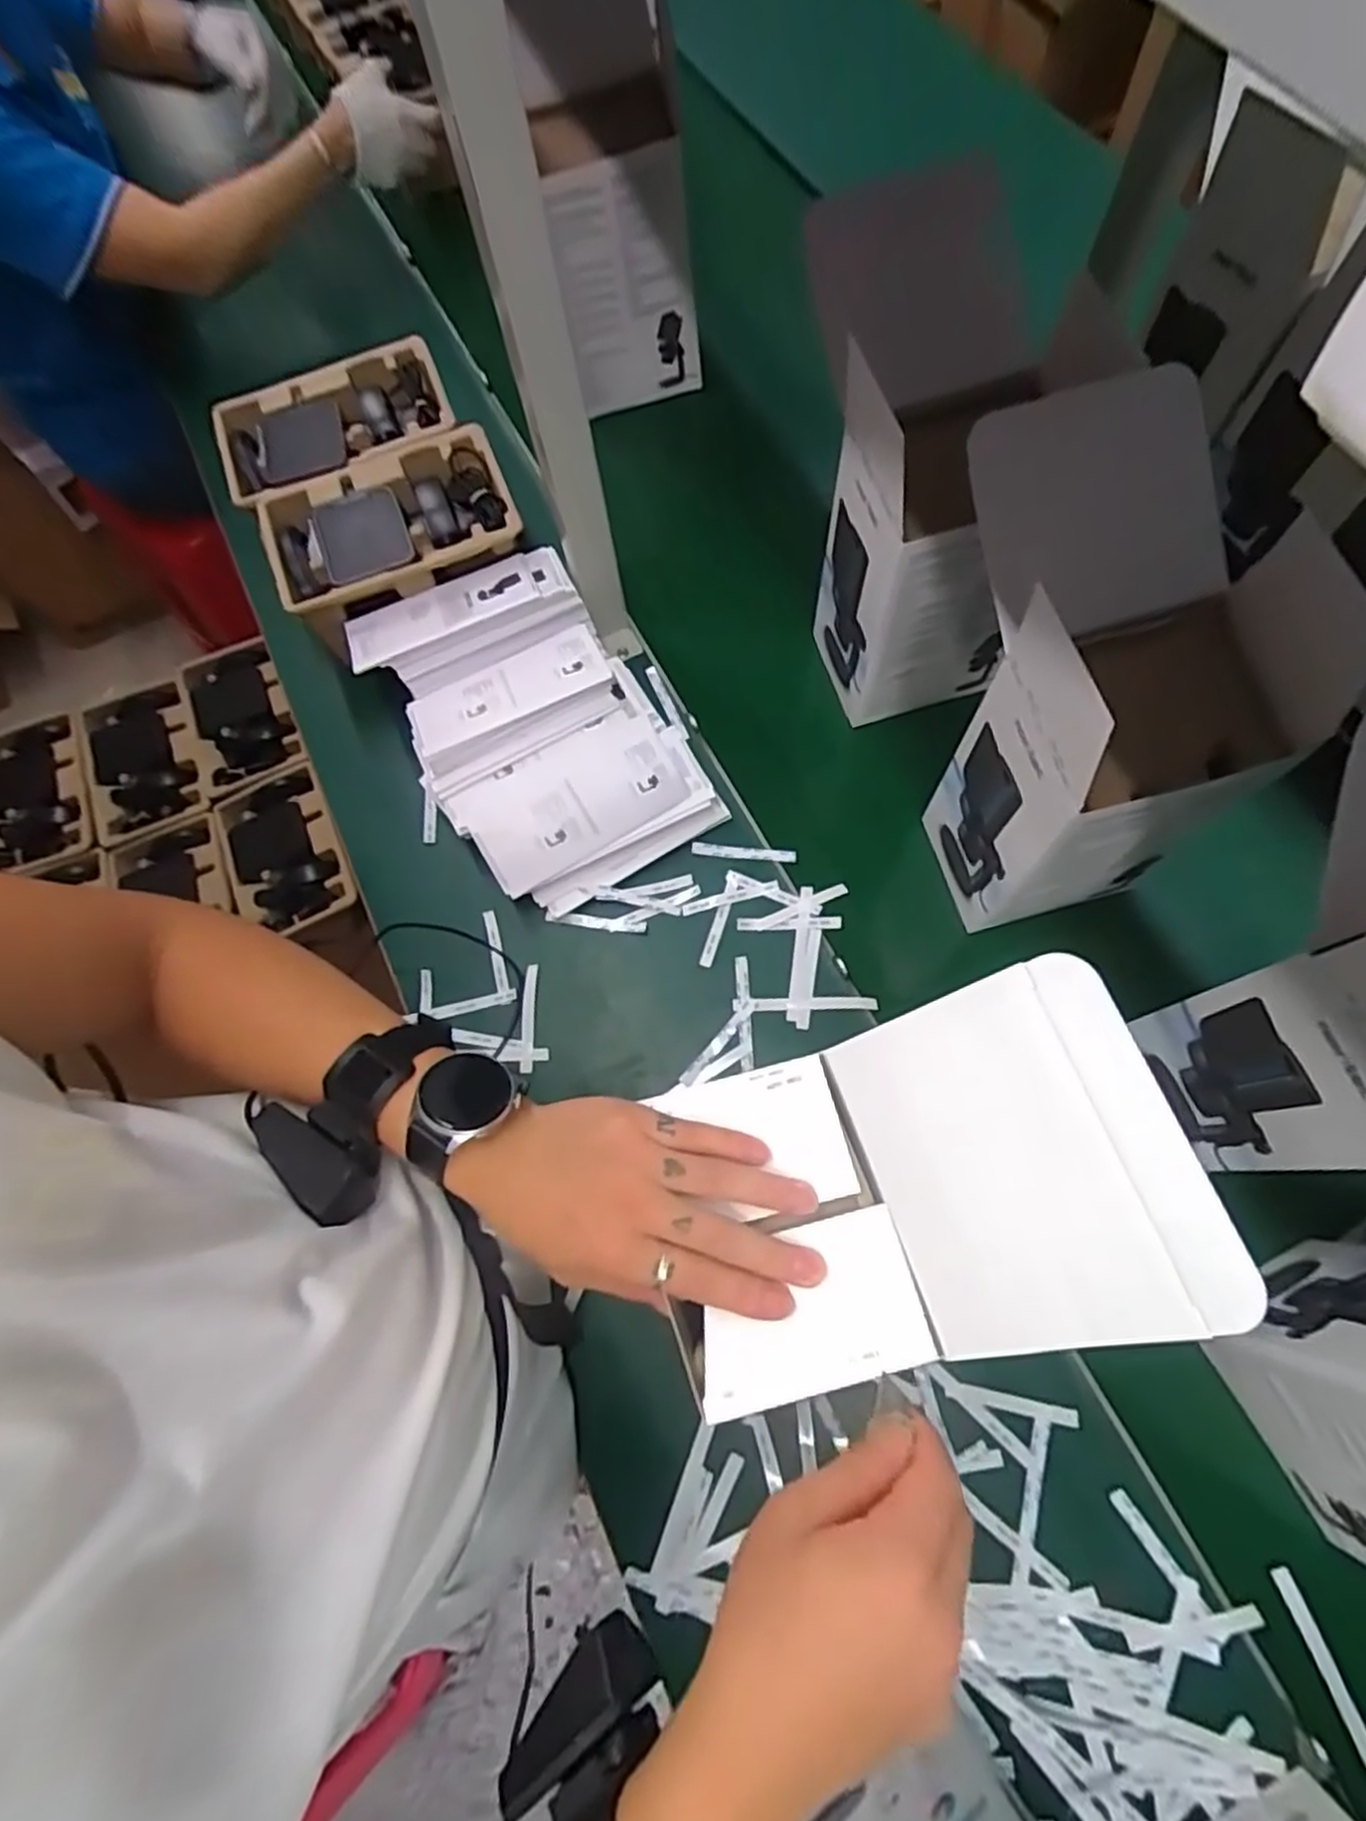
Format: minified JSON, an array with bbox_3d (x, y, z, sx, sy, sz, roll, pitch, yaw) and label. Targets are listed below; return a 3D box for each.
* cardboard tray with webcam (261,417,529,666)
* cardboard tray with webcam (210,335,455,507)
[{"bbox_3d":[-0.274,-0.358,0.720,0.231,0.050,0.160,-29,75,-7],"label":"cardboard tray with webcam"},{"bbox_3d":[-0.345,-0.473,0.765,0.222,0.070,0.147,-21,74,-5],"label":"cardboard tray with webcam"}]

